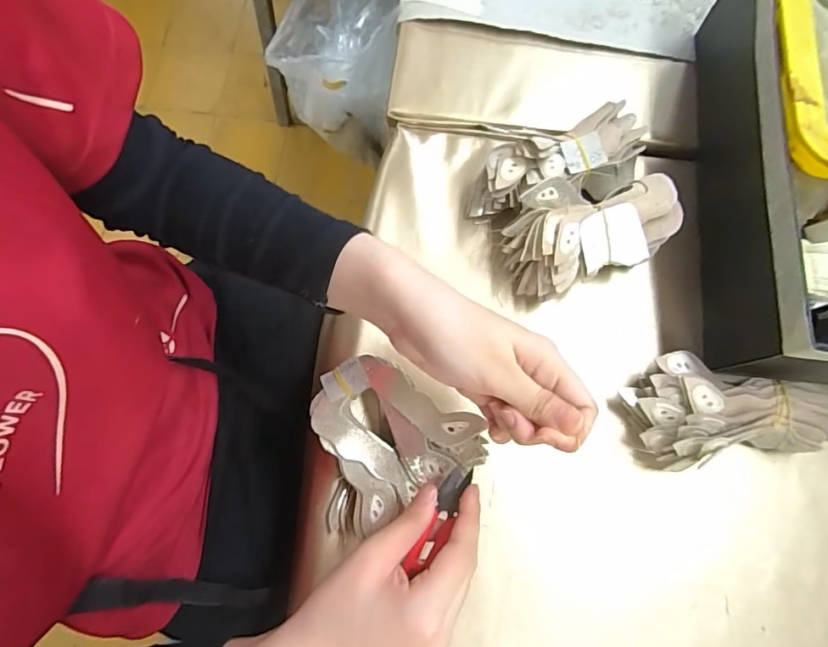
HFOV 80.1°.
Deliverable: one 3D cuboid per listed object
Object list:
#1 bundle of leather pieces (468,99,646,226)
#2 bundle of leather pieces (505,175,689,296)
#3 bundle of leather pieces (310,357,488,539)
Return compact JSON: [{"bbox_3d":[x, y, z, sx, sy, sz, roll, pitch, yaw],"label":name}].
[{"bbox_3d":[0.119,-0.130,0.415,0.150,0.064,0.078,-22,78,-4],"label":"bundle of leather pieces"},{"bbox_3d":[0.142,-0.069,0.401,0.134,0.062,0.068,-20,77,-3],"label":"bundle of leather pieces"},{"bbox_3d":[-0.025,0.084,0.363,0.121,0.052,0.117,-32,78,-6],"label":"bundle of leather pieces"}]

